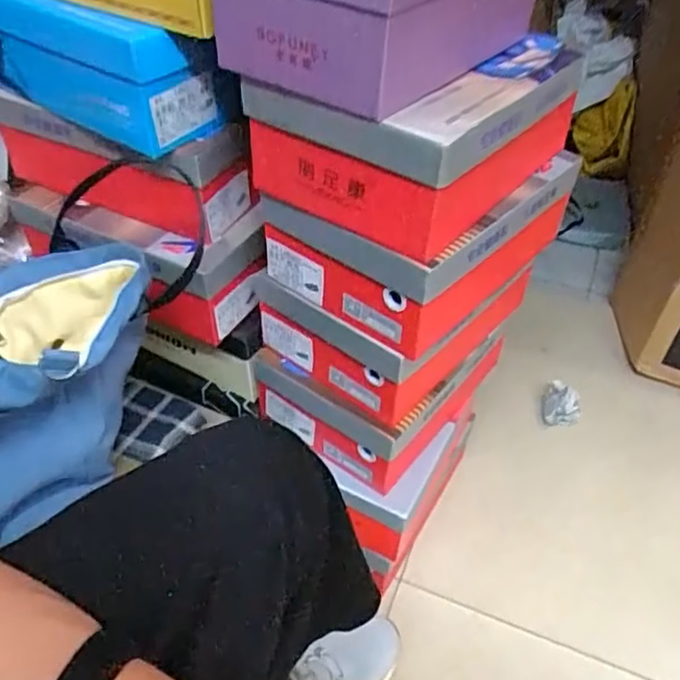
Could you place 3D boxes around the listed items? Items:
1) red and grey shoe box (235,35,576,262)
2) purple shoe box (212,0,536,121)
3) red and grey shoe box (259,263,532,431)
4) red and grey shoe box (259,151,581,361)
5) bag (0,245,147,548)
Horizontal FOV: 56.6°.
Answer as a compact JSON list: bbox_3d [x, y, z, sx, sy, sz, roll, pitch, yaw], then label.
[{"bbox_3d":[0.075,-0.208,0.605,0.198,0.111,0.251,31,49,26],"label":"red and grey shoe box"},{"bbox_3d":[0.038,-0.294,0.543,0.170,0.107,0.258,30,48,25],"label":"purple shoe box"},{"bbox_3d":[0.070,-0.047,0.766,0.205,0.106,0.263,30,48,25],"label":"red and grey shoe box"},{"bbox_3d":[0.089,-0.126,0.685,0.197,0.123,0.269,34,50,29],"label":"red and grey shoe box"},{"bbox_3d":[-0.295,0.025,0.601,0.214,0.161,0.214,-2,43,-7],"label":"bag"}]

